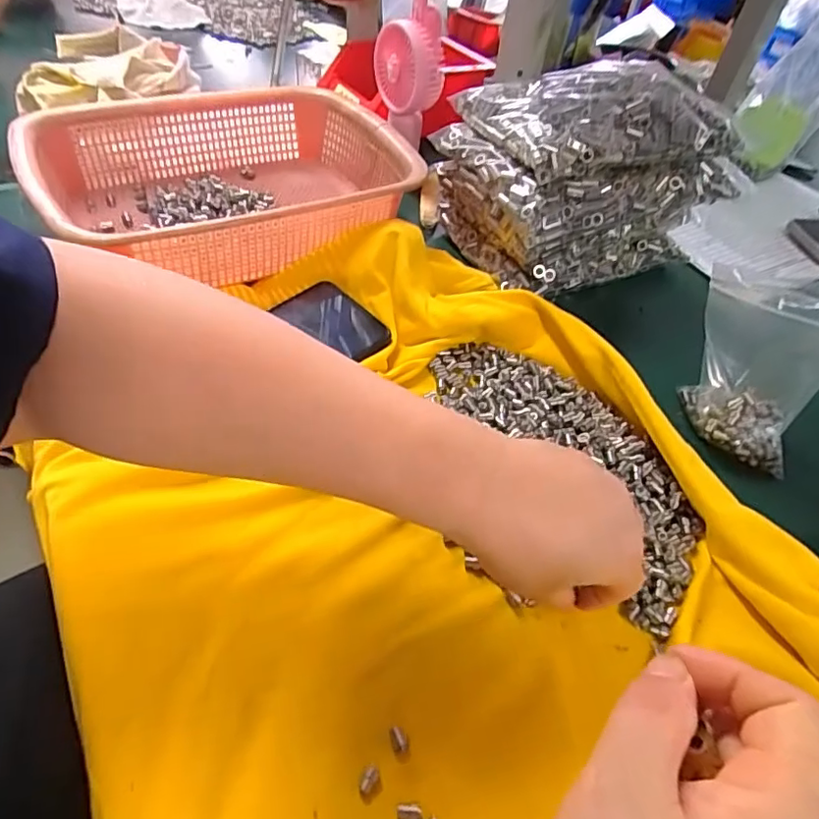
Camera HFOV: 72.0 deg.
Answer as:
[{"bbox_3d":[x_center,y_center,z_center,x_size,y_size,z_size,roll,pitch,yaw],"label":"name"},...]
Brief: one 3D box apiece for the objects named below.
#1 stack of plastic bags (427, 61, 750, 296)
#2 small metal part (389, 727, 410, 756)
[{"bbox_3d":[0.148,-0.210,0.496,0.208,0.133,0.157,-15,53,-23],"label":"stack of plastic bags"},{"bbox_3d":[-0.005,0.148,0.253,0.008,0.006,0.011,-12,51,-18],"label":"small metal part"}]

